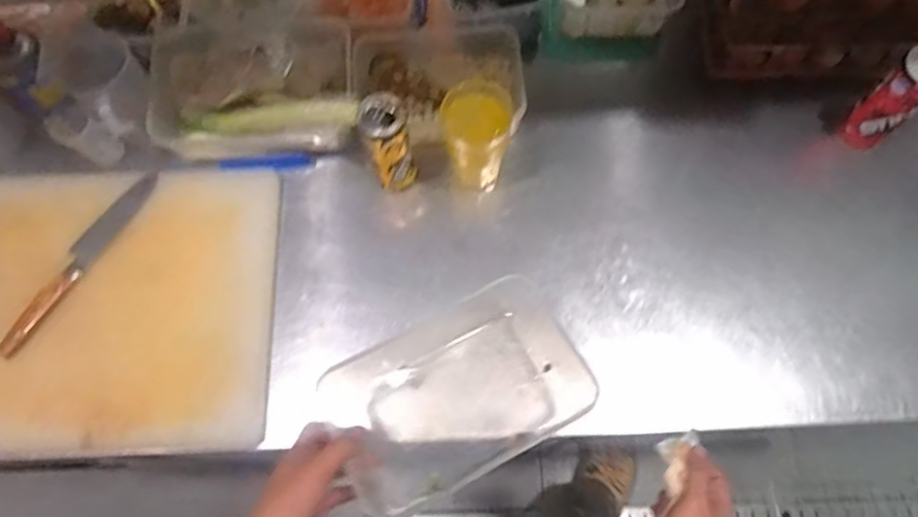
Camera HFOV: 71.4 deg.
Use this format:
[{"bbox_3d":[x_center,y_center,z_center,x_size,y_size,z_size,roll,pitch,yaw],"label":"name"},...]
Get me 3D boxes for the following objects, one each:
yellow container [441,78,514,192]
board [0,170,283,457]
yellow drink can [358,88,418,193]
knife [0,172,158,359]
[{"bbox_3d":[0.024,-0.143,0.771,0.076,0.151,0.071,-1,72,2],"label":"yellow container"},{"bbox_3d":[-0.480,0.061,0.800,0.488,0.033,0.352,0,74,-2],"label":"board"},{"bbox_3d":[-0.083,-0.135,0.776,0.056,0.144,0.061,-15,72,-3],"label":"yellow drink can"},{"bbox_3d":[-0.478,0.002,0.805,0.037,0.021,0.272,30,75,11],"label":"knife"}]

